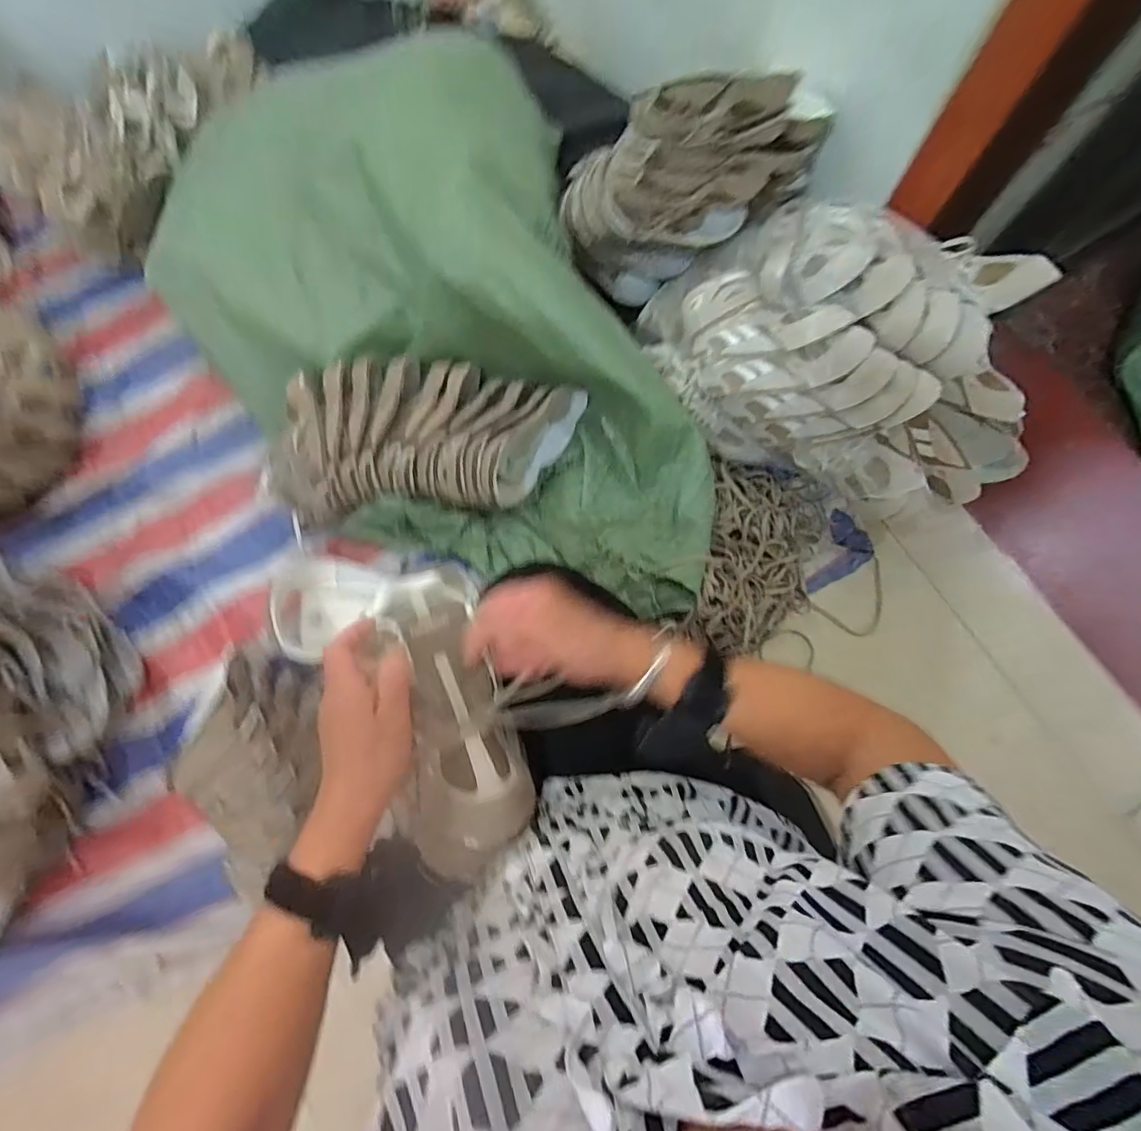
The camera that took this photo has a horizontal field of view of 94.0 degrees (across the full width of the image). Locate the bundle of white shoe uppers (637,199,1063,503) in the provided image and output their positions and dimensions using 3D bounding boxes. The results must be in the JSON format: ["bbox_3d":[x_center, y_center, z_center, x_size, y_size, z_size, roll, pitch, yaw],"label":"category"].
[{"bbox_3d":[0.388,-0.304,0.758,0.596,0.227,0.282,32,76,8],"label":"bundle of white shoe uppers"}]

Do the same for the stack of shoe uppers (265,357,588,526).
[{"bbox_3d":[-0.223,-0.206,0.867,0.470,0.160,0.222,-3,74,-2],"label":"stack of shoe uppers"}]

